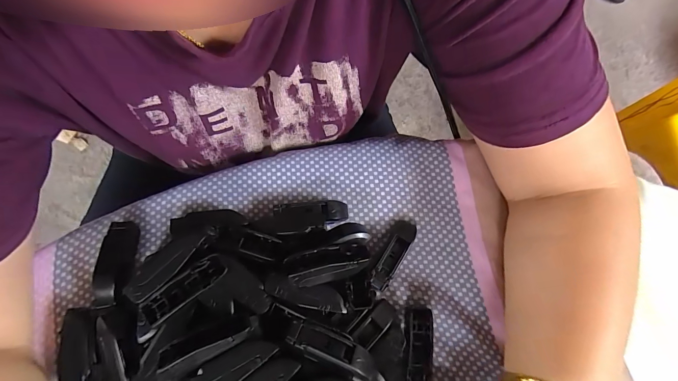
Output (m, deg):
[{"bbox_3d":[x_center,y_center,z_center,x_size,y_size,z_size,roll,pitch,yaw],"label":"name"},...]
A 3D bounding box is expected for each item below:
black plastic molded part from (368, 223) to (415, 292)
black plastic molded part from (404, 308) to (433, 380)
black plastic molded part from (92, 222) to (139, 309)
[{"bbox_3d":[0.041,0.048,0.256,0.015,0.014,0.056,33,75,7],"label":"black plastic molded part"},{"bbox_3d":[0.054,0.109,0.238,0.018,0.017,0.052,6,74,-1],"label":"black plastic molded part"},{"bbox_3d":[-0.157,0.051,0.244,0.016,0.020,0.059,-2,57,-3],"label":"black plastic molded part"}]

